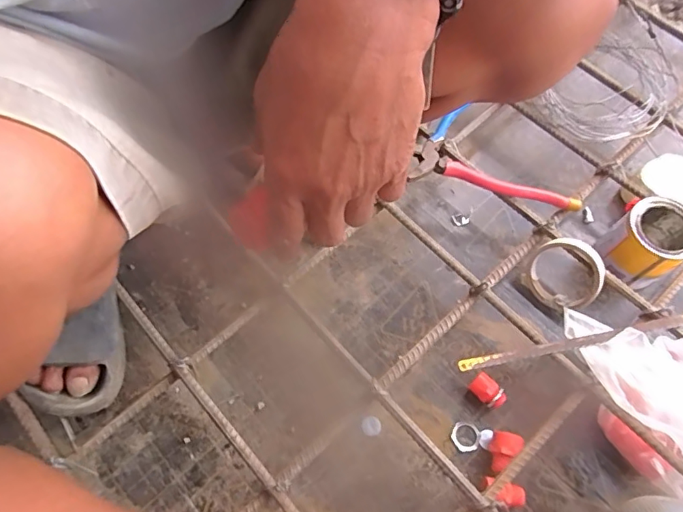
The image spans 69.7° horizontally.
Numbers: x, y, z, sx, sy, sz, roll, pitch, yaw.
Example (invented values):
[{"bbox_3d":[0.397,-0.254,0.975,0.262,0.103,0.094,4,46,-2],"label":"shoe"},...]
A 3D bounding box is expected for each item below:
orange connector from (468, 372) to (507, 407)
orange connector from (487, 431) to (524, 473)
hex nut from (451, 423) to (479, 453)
[{"bbox_3d":[0.173,0.162,0.584,0.027,0.027,0.042,-40,71,-17],"label":"orange connector"},{"bbox_3d":[0.180,0.220,0.548,0.029,0.034,0.042,18,66,8],"label":"orange connector"},{"bbox_3d":[0.143,0.209,0.567,0.031,0.004,0.032,-4,64,-2],"label":"hex nut"}]

